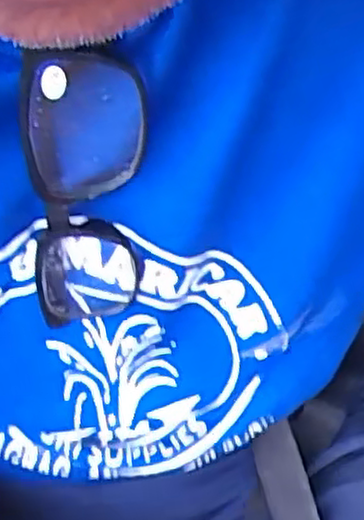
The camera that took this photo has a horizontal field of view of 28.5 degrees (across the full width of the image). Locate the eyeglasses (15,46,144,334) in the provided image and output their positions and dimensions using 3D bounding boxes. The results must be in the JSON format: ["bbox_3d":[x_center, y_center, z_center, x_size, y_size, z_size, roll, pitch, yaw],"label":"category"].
[{"bbox_3d":[-0.035,-0.023,0.259,0.041,0.121,0.030,-9,48,-7],"label":"eyeglasses"}]

